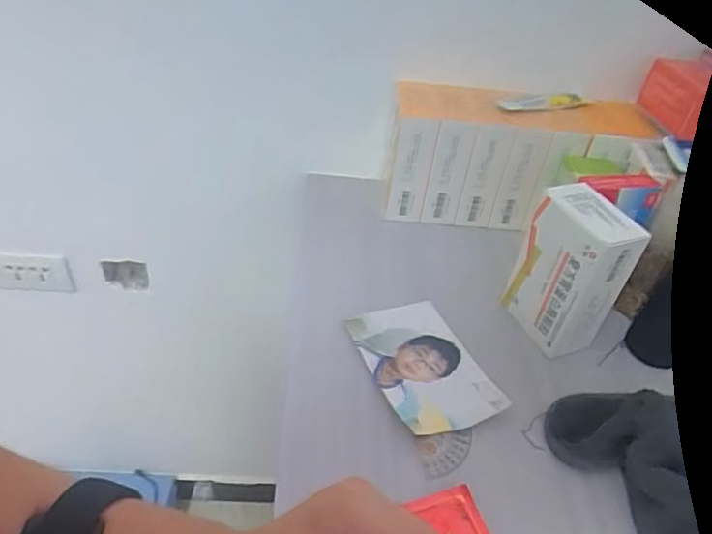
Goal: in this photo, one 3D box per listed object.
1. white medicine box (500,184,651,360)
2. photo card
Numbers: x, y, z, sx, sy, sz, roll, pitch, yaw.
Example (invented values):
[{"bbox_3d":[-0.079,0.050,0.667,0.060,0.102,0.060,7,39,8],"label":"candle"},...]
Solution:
[{"bbox_3d":[0.205,0.003,0.550,0.059,0.142,0.091,-11,45,-21],"label":"white medicine box"},{"bbox_3d":[0.062,0.088,0.534,0.099,0.012,0.150,-11,45,-21],"label":"photo card"}]

